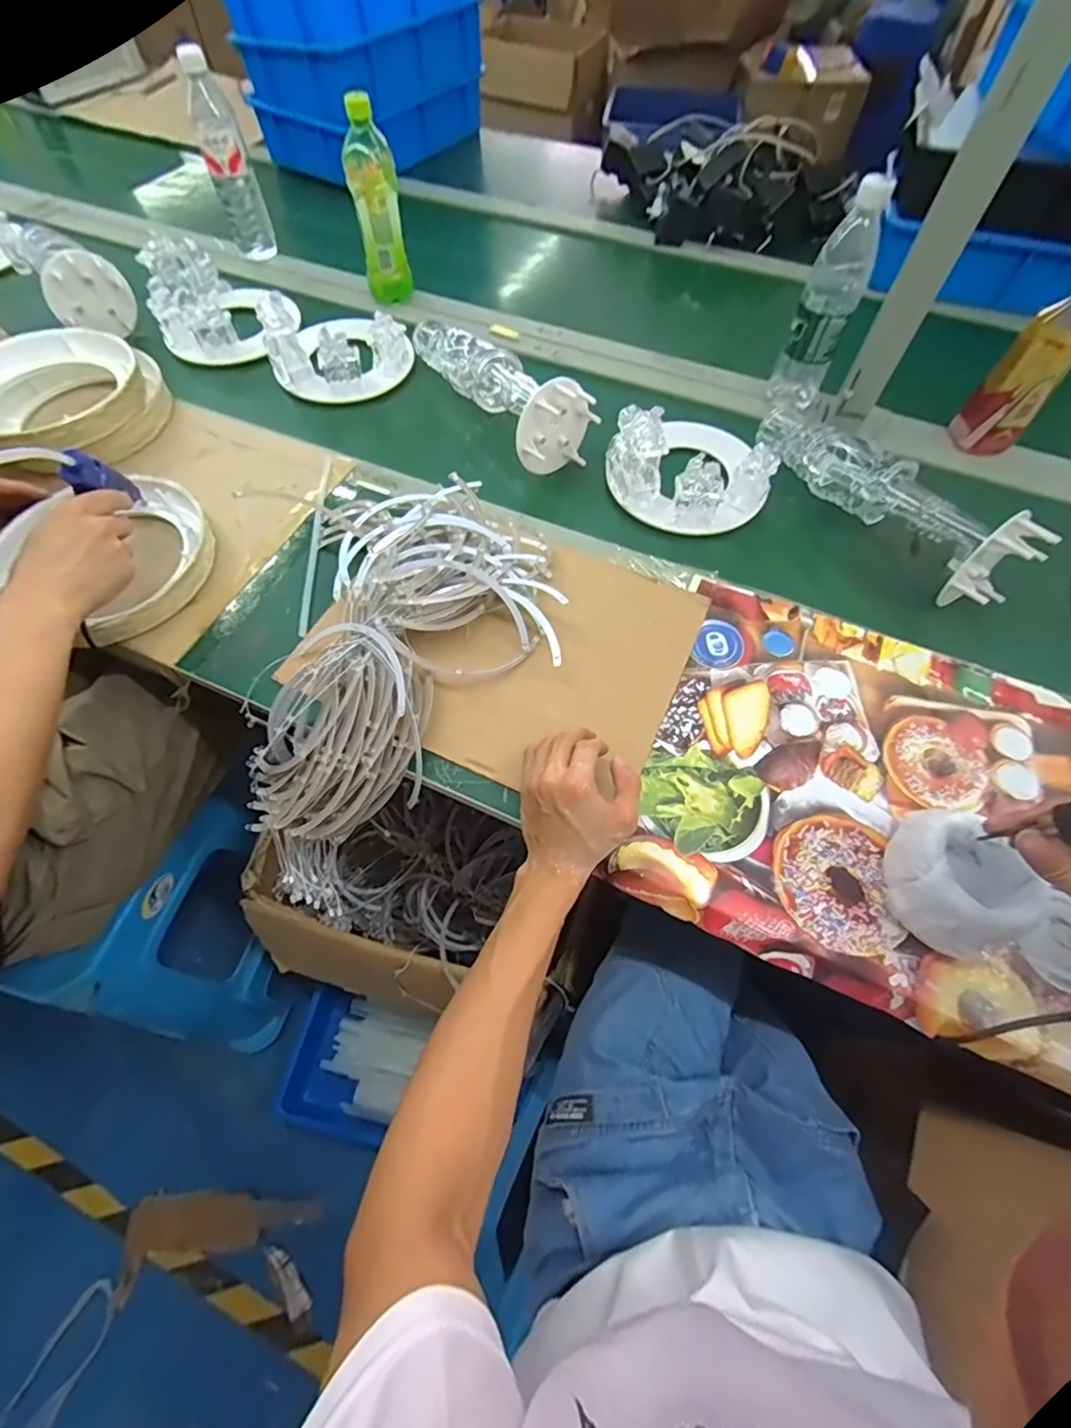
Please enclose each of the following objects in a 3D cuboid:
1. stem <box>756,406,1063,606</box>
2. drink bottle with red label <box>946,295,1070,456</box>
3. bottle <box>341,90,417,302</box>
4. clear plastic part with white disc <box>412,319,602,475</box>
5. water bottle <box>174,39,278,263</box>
[{"bbox_3d":[0.379,-0.249,0.616,0.082,0.084,0.330,-36,69,-18],"label":"stem"},{"bbox_3d":[0.575,-0.400,0.637,0.072,0.194,0.057,38,68,17],"label":"drink bottle with red label"},{"bbox_3d":[-0.221,-0.707,0.770,0.065,0.205,0.055,-16,64,-9],"label":"bottle"},{"bbox_3d":[-0.066,-0.431,0.700,0.092,0.091,0.318,-37,69,-18],"label":"clear plastic part with white disc"},{"bbox_3d":[-0.459,-0.822,0.824,0.068,0.206,0.074,-21,65,-11],"label":"water bottle"}]

